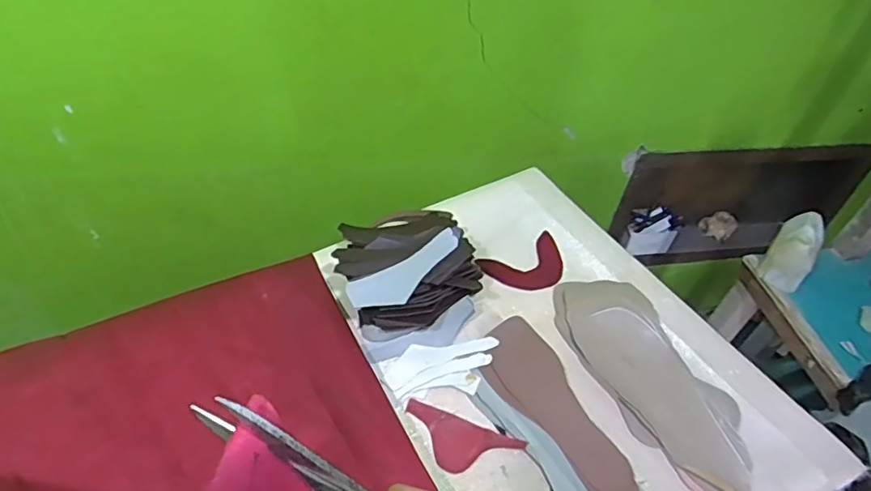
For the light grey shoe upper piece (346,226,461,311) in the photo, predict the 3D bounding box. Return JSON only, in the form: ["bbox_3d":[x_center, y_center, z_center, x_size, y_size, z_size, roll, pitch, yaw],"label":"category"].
[{"bbox_3d":[-0.034,0.036,0.724,0.150,0.005,0.054,-29,64,-10],"label":"light grey shoe upper piece"}]

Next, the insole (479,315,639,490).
[{"bbox_3d":[0.147,0.193,0.710,0.097,0.006,0.253,-24,53,-27],"label":"insole"}]

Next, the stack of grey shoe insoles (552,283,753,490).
[{"bbox_3d":[0.275,0.157,0.742,0.131,0.029,0.319,-17,50,-22],"label":"stack of grey shoe insoles"}]

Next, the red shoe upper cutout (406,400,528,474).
[{"bbox_3d":[0.025,0.228,0.673,0.139,0.015,0.060,20,47,12],"label":"red shoe upper cutout"}]

